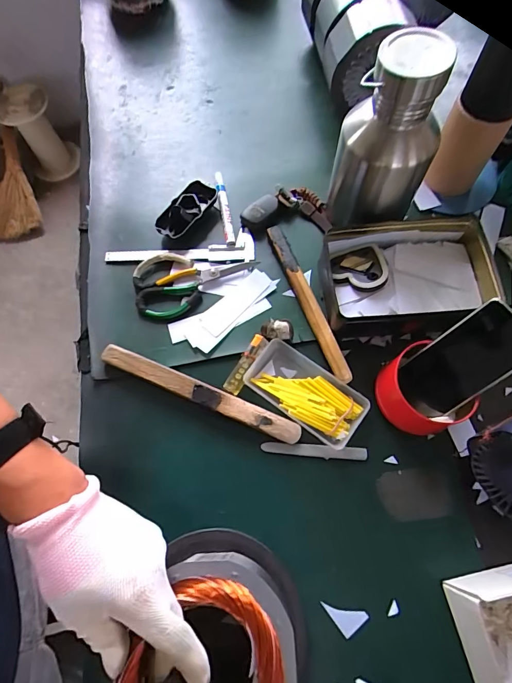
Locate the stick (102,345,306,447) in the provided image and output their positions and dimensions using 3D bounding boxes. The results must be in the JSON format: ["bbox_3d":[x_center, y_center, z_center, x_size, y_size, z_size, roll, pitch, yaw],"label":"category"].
[{"bbox_3d":[-0.075,0.068,0.511,0.276,0.021,0.027,21,71,10],"label":"stick"}]

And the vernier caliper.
[{"bbox_3d":[-0.118,-0.140,0.603,0.227,0.008,0.057,-3,69,1],"label":"vernier caliper"}]

